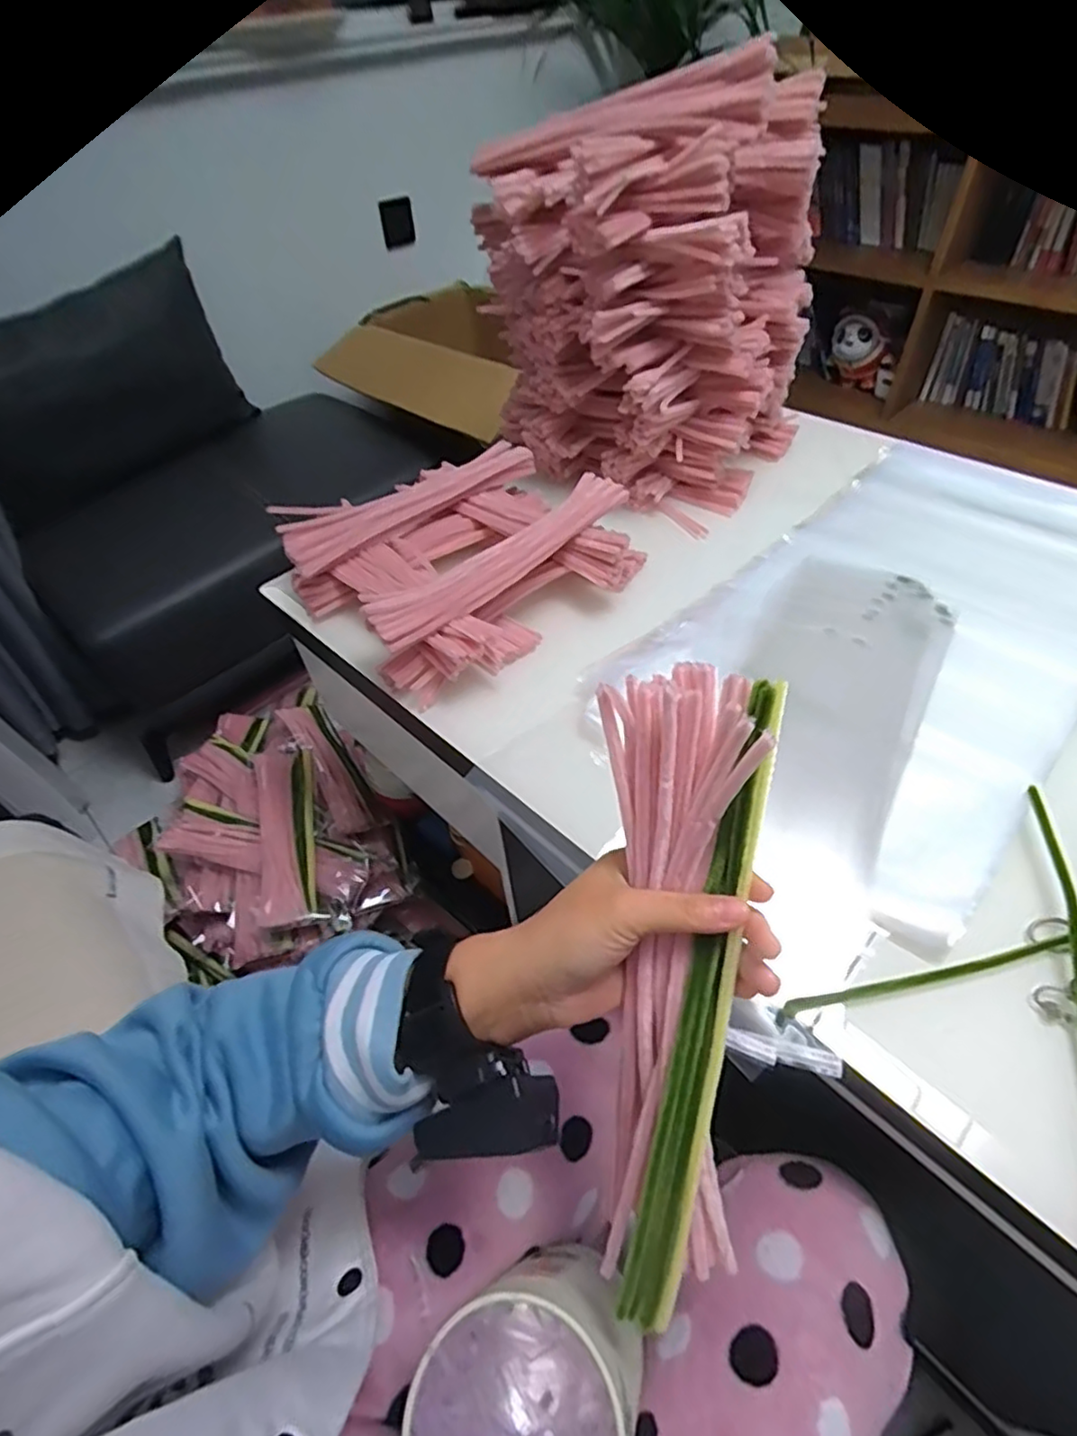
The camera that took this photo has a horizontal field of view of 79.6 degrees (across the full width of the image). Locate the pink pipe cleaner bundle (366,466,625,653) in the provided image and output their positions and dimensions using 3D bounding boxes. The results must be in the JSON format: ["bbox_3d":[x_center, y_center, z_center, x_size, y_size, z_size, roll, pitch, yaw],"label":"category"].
[{"bbox_3d":[-0.032,-0.155,0.614,0.297,0.027,0.053,-37,56,-25],"label":"pink pipe cleaner bundle"}]

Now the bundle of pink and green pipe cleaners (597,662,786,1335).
[{"bbox_3d":[0.060,0.128,0.295,0.071,0.291,0.041,4,6,9],"label":"bundle of pink and green pipe cleaners"}]

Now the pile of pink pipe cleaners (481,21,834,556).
[{"bbox_3d":[0.123,-0.470,0.732,0.300,0.353,0.256,32,59,29],"label":"pile of pink pipe cleaners"}]

